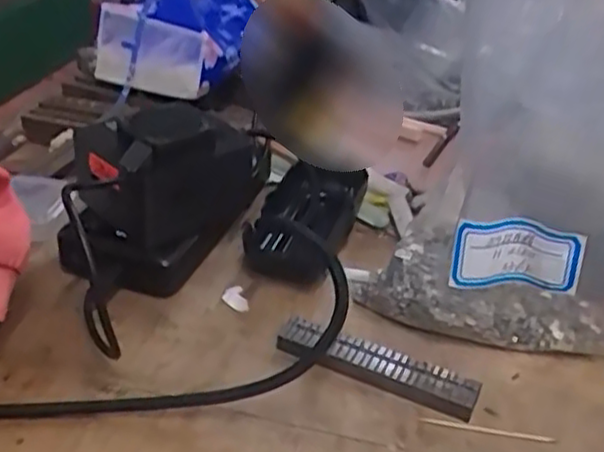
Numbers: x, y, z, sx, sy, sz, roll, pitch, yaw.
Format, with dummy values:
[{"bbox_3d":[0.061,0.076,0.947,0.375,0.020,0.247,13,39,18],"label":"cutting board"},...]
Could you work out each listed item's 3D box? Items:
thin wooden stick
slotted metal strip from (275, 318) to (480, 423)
[{"bbox_3d":[0.083,0.091,0.314,0.059,0.004,0.004,9,37,9],"label":"thin wooden stick"},{"bbox_3d":[0.034,0.066,0.337,0.099,0.010,0.019,19,39,21],"label":"slotted metal strip"}]

